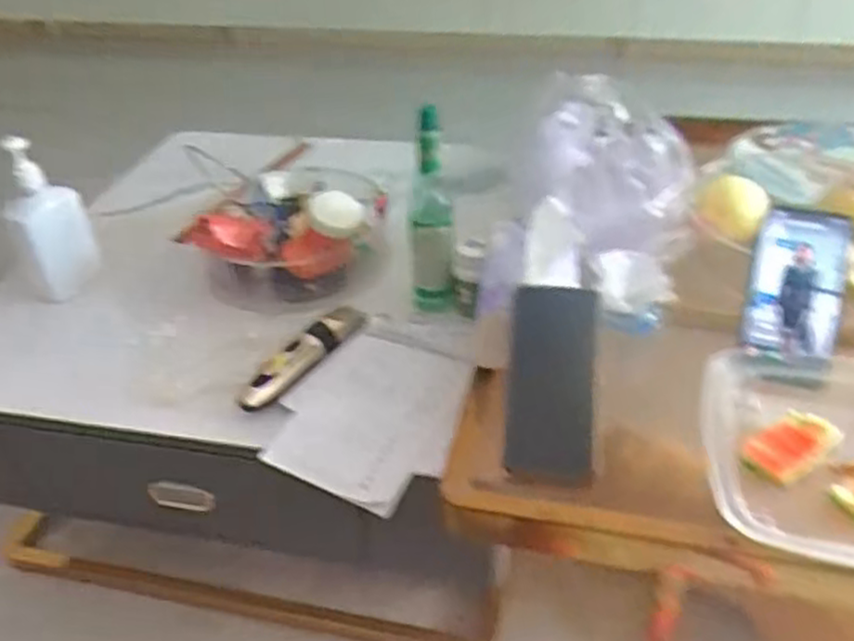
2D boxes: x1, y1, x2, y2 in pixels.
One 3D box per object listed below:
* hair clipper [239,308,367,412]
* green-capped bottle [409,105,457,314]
[{"bbox_3d":[-0.132,0.036,0.786,0.040,0.034,0.177,21,45,28],"label":"hair clipper"},{"bbox_3d":[0.002,-0.120,0.809,0.045,0.225,0.053,-9,38,-6],"label":"green-capped bottle"}]

